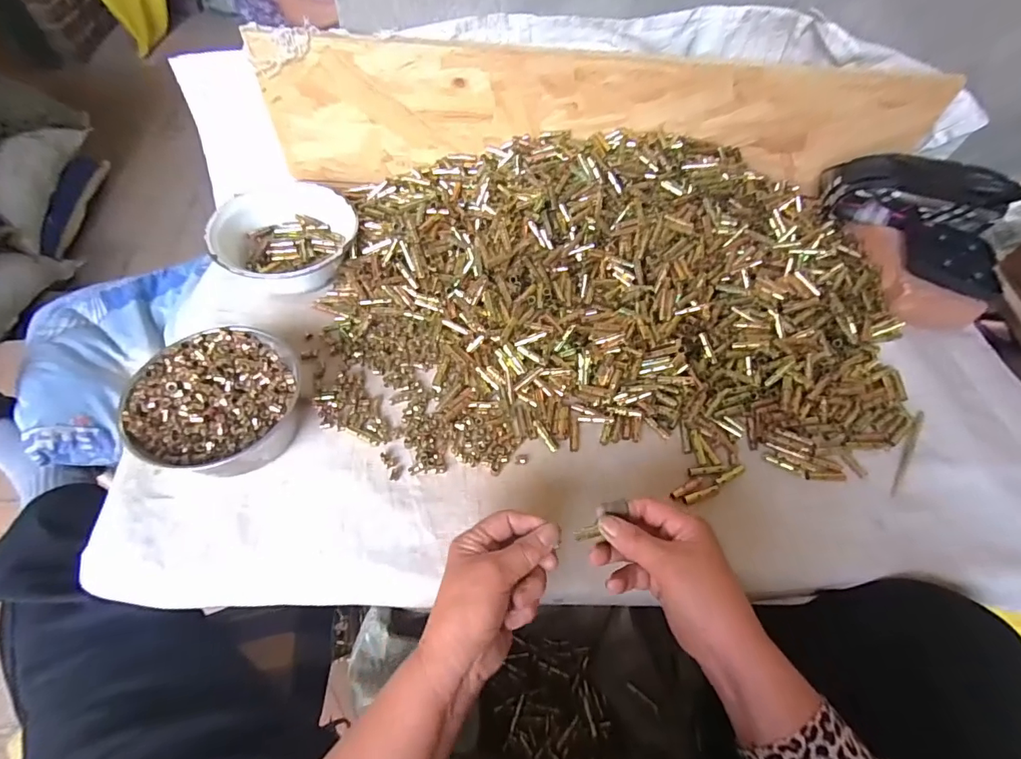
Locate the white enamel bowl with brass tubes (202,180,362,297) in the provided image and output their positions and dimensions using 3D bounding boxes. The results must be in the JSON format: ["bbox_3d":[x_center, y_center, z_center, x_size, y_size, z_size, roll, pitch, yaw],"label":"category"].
[{"bbox_3d":[-0.289,-0.183,0.631,0.175,0.050,0.180,1,59,-2],"label":"white enamel bowl with brass tubes"}]

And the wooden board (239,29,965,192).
[{"bbox_3d":[0.119,-0.344,0.648,0.861,0.169,0.017,1,59,-2],"label":"wooden board"}]

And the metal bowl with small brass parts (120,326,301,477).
[{"bbox_3d":[-0.298,0.023,0.497,0.138,0.064,0.145,1,59,-2],"label":"metal bowl with small brass parts"}]

